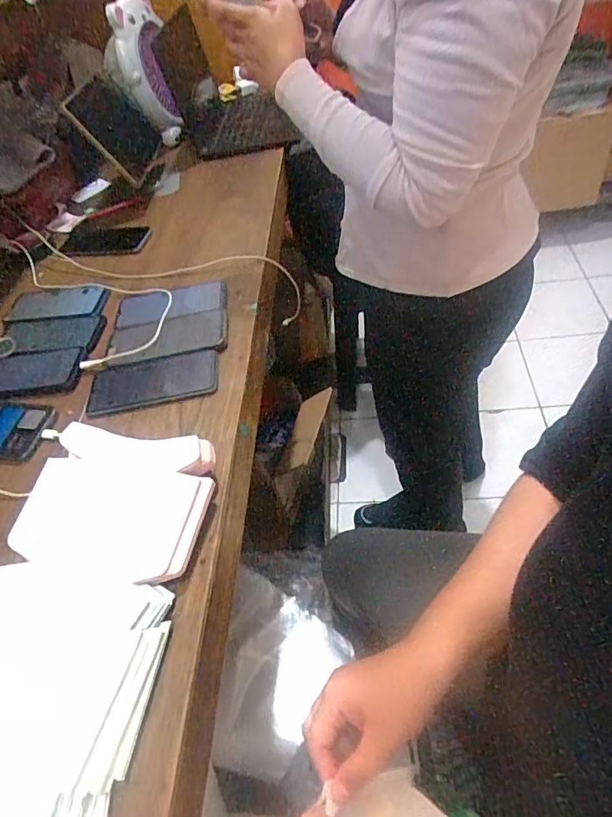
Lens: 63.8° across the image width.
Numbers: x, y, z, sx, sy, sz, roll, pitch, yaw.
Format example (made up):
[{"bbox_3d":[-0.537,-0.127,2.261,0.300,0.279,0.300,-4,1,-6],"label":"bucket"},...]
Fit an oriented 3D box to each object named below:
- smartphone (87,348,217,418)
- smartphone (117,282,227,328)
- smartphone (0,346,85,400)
[{"bbox_3d":[-0.195,-0.039,0.622,0.163,0.014,0.082,-15,48,0],"label":"smartphone"},{"bbox_3d":[-0.195,-0.155,0.717,0.162,0.016,0.076,-5,47,13],"label":"smartphone"},{"bbox_3d":[-0.386,-0.047,0.674,0.169,0.009,0.084,-7,55,6],"label":"smartphone"}]

